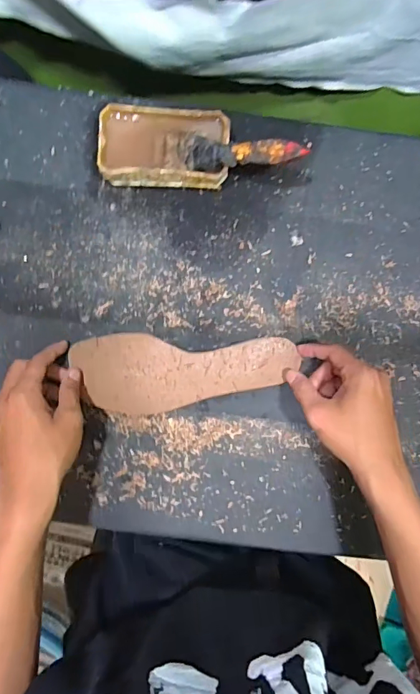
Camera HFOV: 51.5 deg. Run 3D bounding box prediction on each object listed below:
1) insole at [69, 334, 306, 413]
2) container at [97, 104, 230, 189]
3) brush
[{"bbox_3d":[-0.025,0.027,0.465,0.231,0.009,0.081,-2,93,-2],"label":"insole"},{"bbox_3d":[-0.042,-0.198,0.441,0.132,0.048,0.075,2,93,-1],"label":"container"},{"bbox_3d":[0.020,-0.183,0.410,0.142,0.016,0.032,12,93,25],"label":"brush"}]

